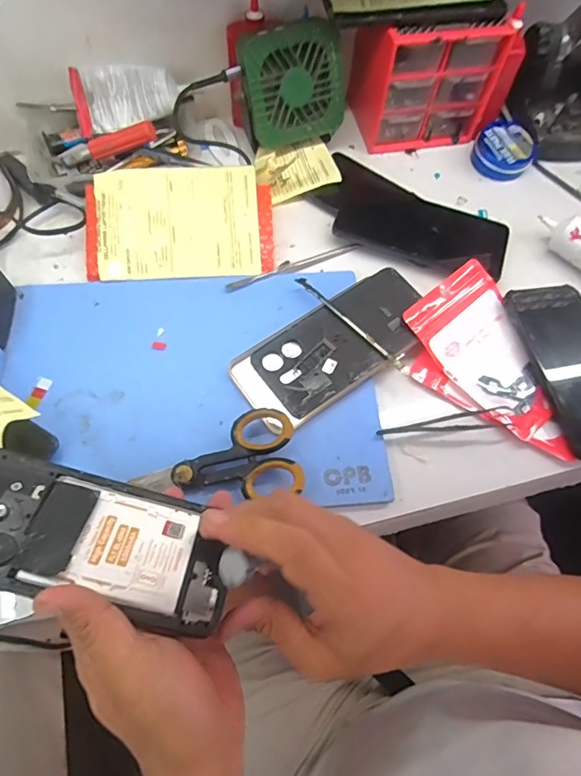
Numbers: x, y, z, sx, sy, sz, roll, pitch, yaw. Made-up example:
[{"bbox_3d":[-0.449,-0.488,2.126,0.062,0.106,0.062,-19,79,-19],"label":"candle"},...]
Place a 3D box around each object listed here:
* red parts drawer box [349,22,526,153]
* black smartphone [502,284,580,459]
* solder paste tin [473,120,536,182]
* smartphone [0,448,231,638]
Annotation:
[{"bbox_3d":[0.150,-0.339,0.518,0.151,0.118,0.098,-13,68,-8],"label":"red parts drawer box"},{"bbox_3d":[0.255,-0.022,0.426,0.079,0.008,0.165,-9,68,-7],"label":"black smartphone"},{"bbox_3d":[0.236,-0.263,0.536,0.064,0.025,0.068,1,67,-2],"label":"solder paste tin"},{"bbox_3d":[-0.117,0.086,0.284,0.162,0.004,0.077,17,48,-7],"label":"smartphone"}]

